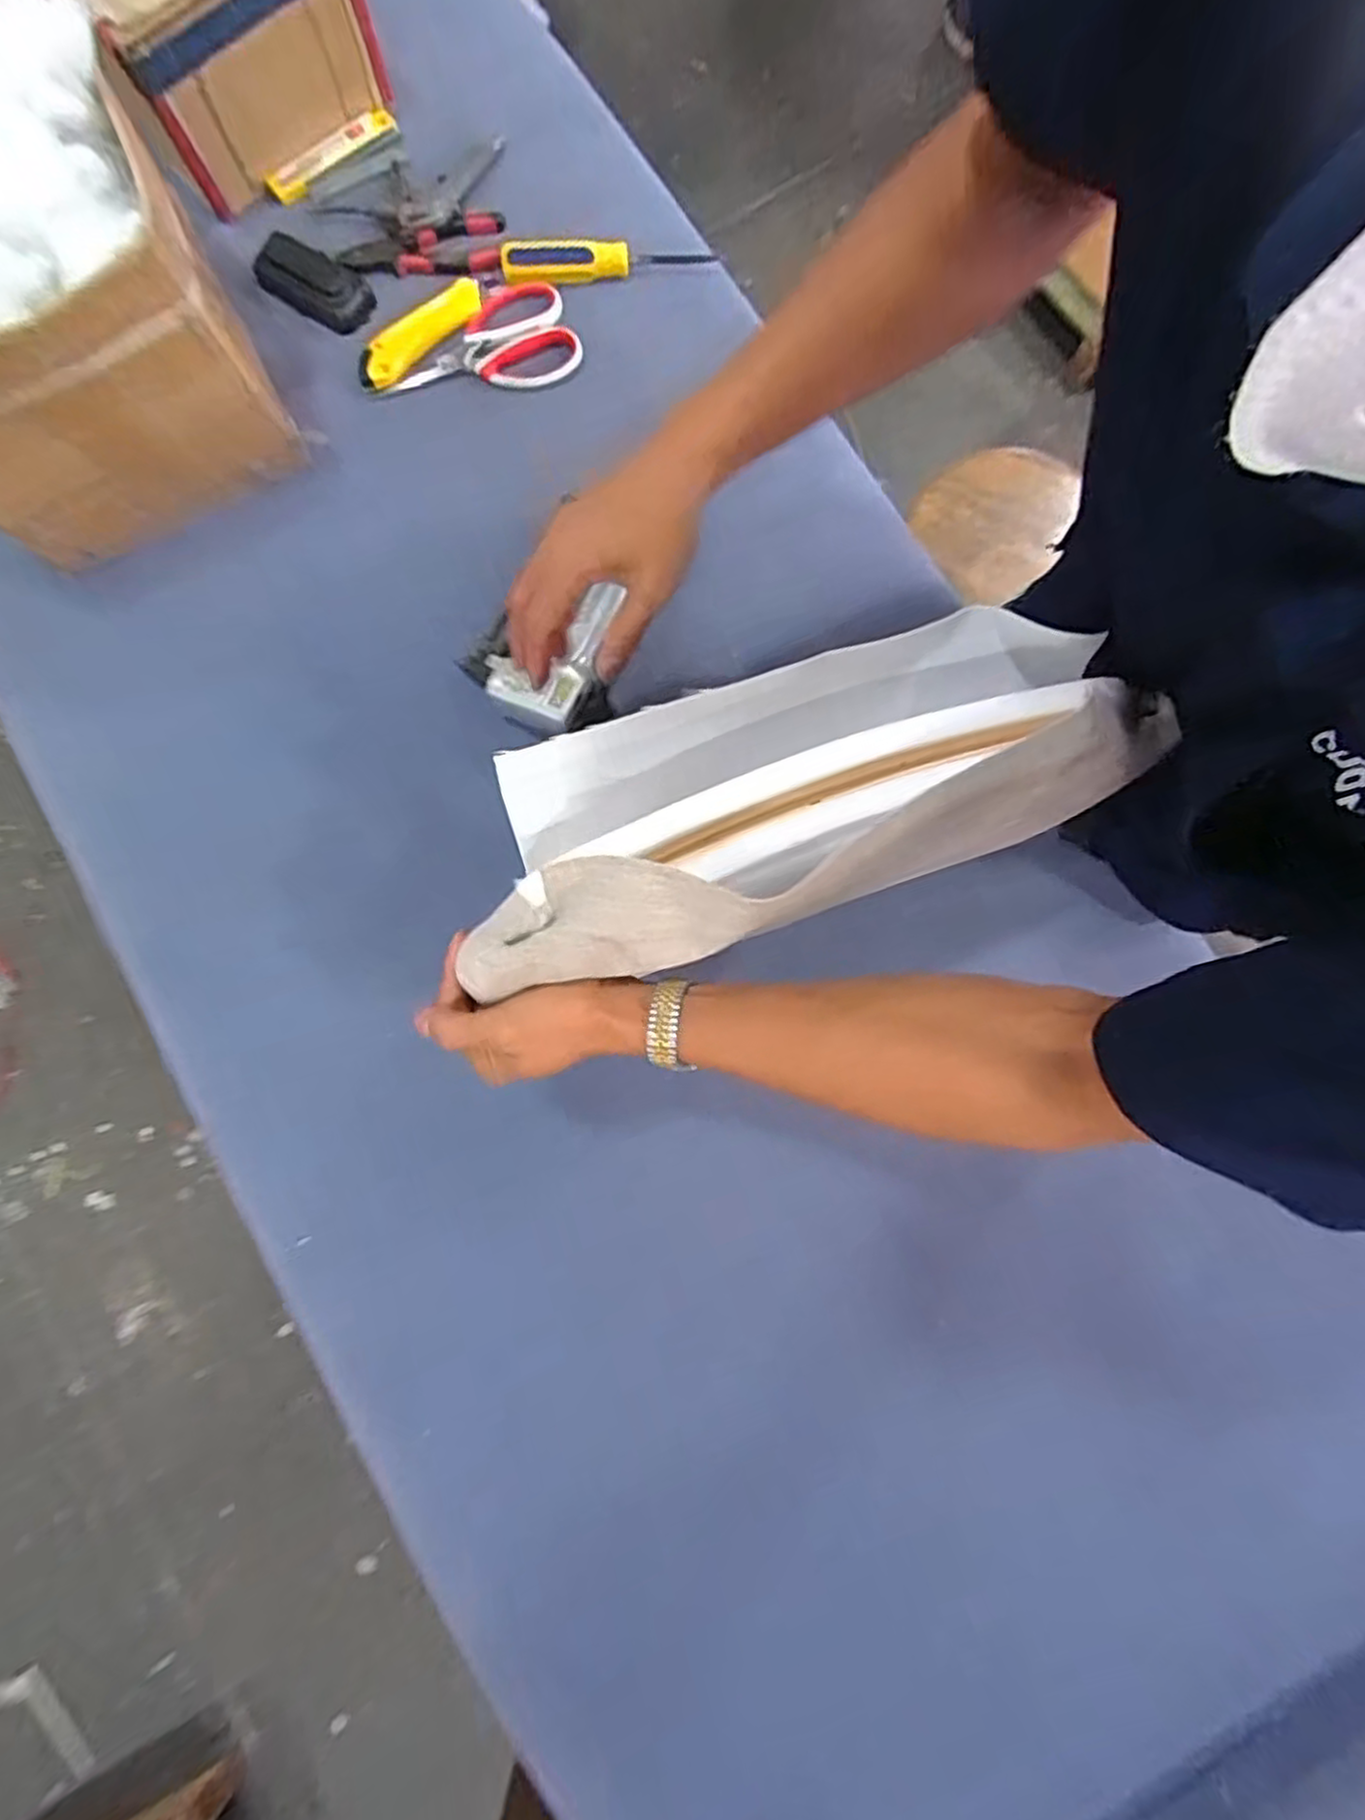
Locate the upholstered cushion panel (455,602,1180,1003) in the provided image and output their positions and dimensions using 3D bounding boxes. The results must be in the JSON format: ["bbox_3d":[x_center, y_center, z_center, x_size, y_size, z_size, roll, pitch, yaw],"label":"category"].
[{"bbox_3d":[0.073,-0.069,0.405,0.393,0.078,0.133,-21,80,-8],"label":"upholstered cushion panel"}]

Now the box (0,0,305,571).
[{"bbox_3d":[-0.492,-0.459,0.549,0.278,0.244,0.266,-24,82,-2],"label":"box"}]

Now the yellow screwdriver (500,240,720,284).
[{"bbox_3d":[-0.068,-0.592,0.675,0.188,0.021,0.035,-4,82,0],"label":"yellow screwdriver"}]

